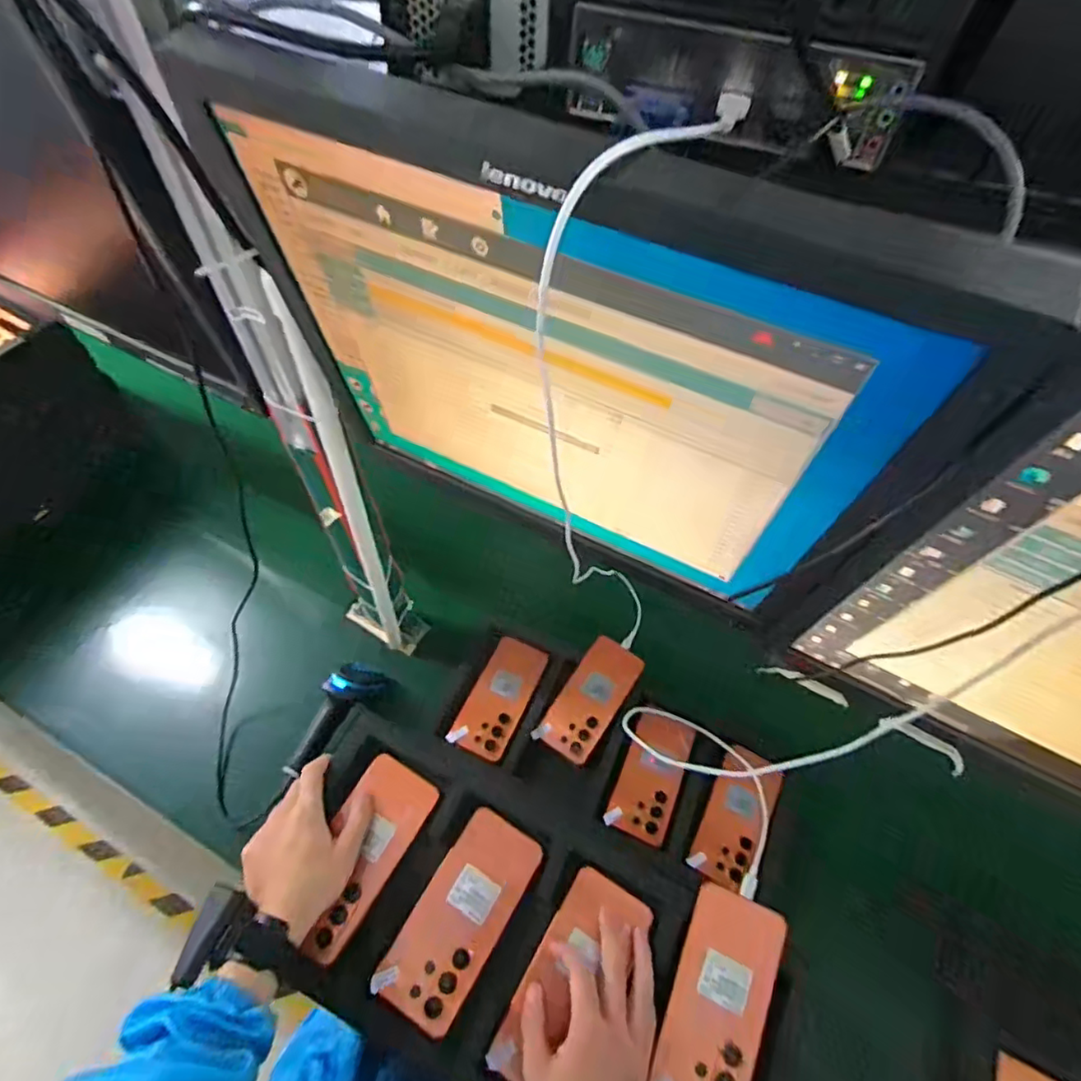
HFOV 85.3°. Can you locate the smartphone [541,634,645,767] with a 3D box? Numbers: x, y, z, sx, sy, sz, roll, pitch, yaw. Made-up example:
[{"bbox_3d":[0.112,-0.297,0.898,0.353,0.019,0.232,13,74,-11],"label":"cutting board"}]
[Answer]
[{"bbox_3d":[0.073,0.223,0.830,0.082,0.012,0.171,28,71,20],"label":"smartphone"}]

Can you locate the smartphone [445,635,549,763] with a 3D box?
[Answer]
[{"bbox_3d":[-0.056,0.224,0.843,0.081,0.010,0.172,23,59,11],"label":"smartphone"}]

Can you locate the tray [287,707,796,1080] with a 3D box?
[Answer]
[{"bbox_3d":[-0.023,0.350,0.514,0.464,0.037,0.224,23,59,11],"label":"tray"}]

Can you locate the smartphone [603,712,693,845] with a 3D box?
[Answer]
[{"bbox_3d":[0.149,0.313,0.782,0.076,0.013,0.157,23,59,11],"label":"smartphone"}]

